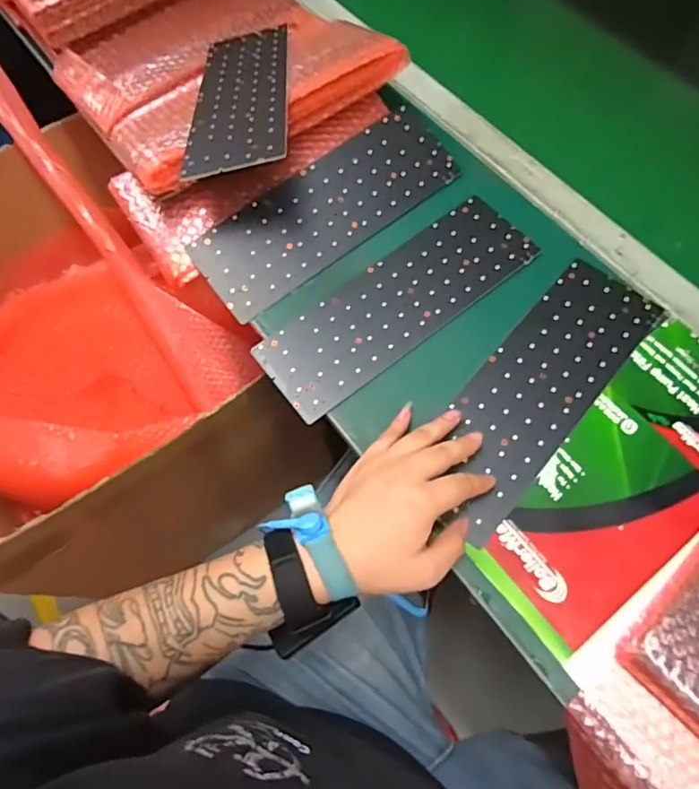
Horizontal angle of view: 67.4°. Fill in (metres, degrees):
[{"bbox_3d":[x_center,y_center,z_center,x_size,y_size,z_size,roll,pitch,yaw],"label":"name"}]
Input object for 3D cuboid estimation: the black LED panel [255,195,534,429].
[{"bbox_3d":[0.046,-0.089,0.496,0.276,0.011,0.098,-38,71,-11],"label":"black LED panel"}]

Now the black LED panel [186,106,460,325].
[{"bbox_3d":[-0.021,-0.184,0.523,0.274,0.005,0.103,-38,88,-11],"label":"black LED panel"}]

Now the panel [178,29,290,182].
[{"bbox_3d":[-0.105,-0.298,0.517,0.093,0.006,0.272,-9,53,7],"label":"panel"}]

